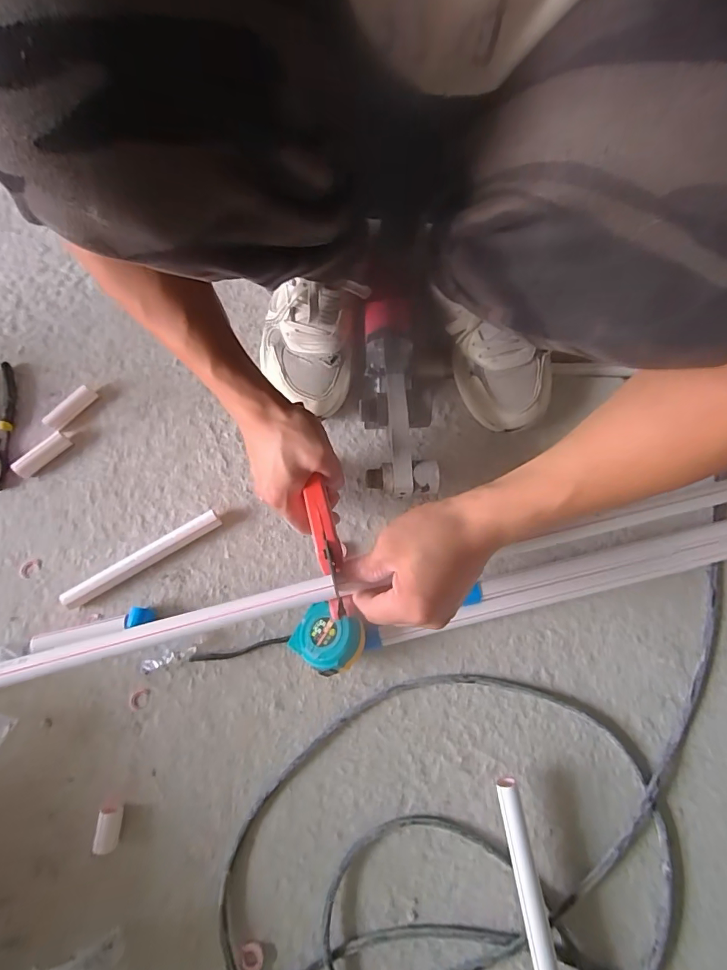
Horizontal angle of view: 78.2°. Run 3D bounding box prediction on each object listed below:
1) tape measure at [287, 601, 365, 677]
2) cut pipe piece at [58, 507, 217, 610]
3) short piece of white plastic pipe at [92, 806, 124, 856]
[{"bbox_3d":[-0.033,0.154,0.446,0.064,0.037,0.059,-12,54,18],"label":"tape measure"},{"bbox_3d":[-0.231,0.076,0.471,0.166,0.023,0.024,-32,77,-8],"label":"cut pipe piece"},{"bbox_3d":[-0.238,0.322,0.416,0.020,0.020,0.038,4,75,1],"label":"short piece of white plastic pipe"}]

